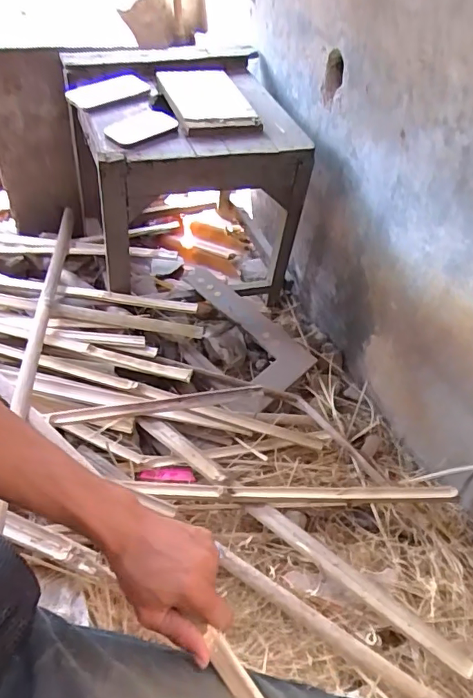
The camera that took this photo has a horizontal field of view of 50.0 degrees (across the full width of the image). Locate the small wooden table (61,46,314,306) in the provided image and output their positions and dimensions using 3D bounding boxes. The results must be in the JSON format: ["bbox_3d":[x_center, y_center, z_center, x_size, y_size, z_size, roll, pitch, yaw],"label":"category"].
[{"bbox_3d":[-0.127,-0.414,1.255,0.497,0.441,0.528,-9,48,-13],"label":"small wooden table"}]

